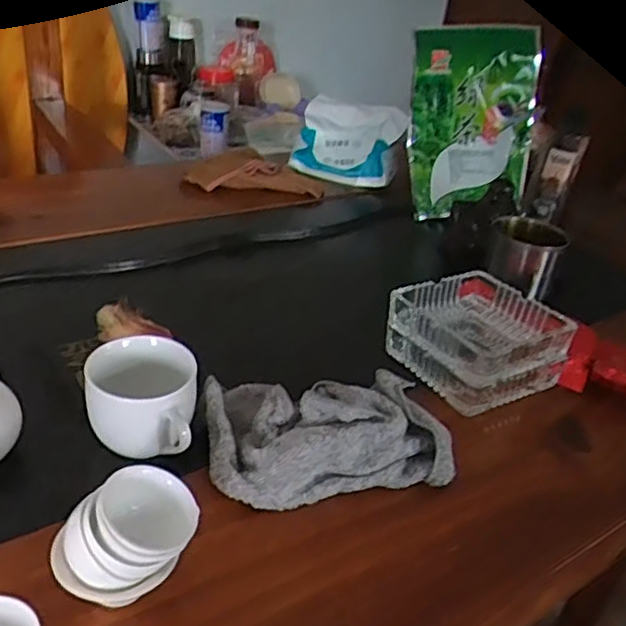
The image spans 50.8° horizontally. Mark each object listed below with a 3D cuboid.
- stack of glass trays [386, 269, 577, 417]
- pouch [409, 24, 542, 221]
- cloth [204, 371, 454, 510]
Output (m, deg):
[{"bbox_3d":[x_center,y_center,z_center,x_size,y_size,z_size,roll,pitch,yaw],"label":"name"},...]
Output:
[{"bbox_3d":[0.146,0.022,0.598,0.118,0.065,0.127,-15,40,-34],"label":"stack of glass trays"},{"bbox_3d":[0.225,-0.264,0.908,0.170,0.242,0.049,-4,15,-3],"label":"pouch"},{"bbox_3d":[0.010,0.085,0.493,0.173,0.050,0.113,-2,34,-17],"label":"cloth"}]

